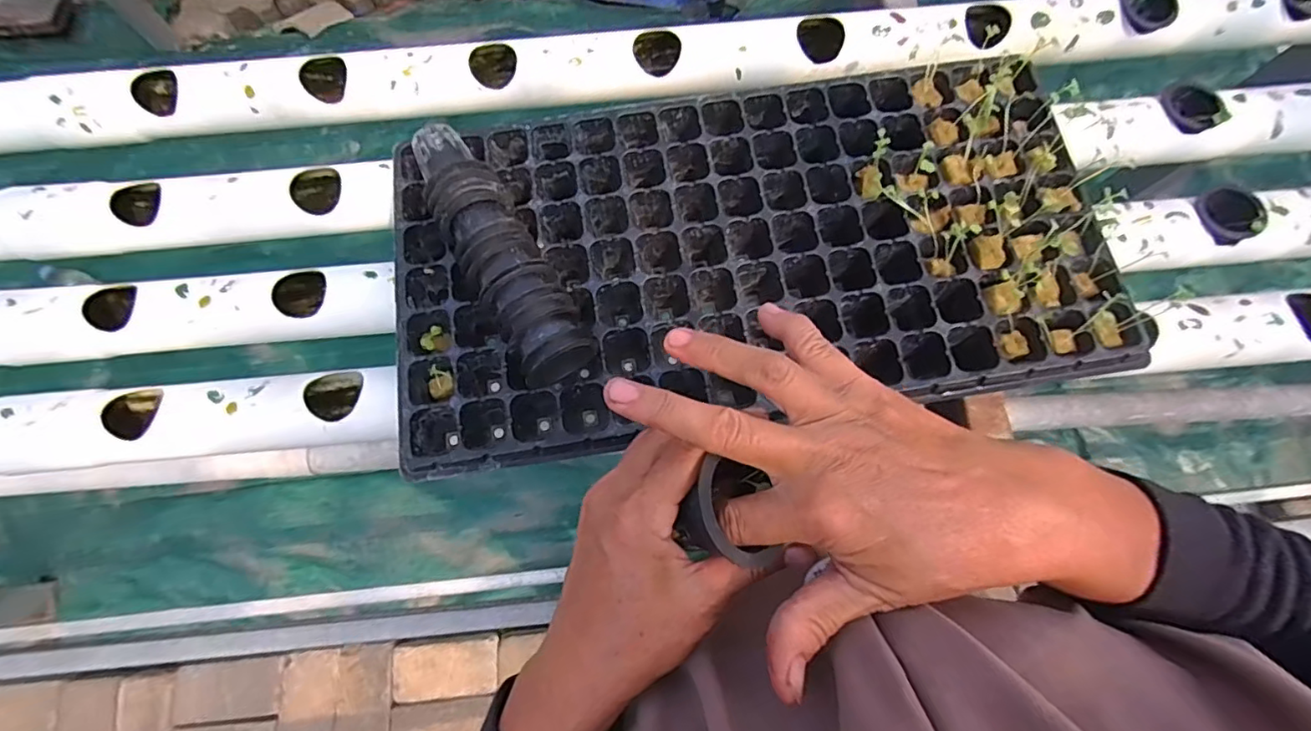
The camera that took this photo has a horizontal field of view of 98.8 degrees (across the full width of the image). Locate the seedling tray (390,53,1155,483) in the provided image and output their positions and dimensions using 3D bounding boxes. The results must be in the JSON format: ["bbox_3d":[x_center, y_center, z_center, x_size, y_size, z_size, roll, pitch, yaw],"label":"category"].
[{"bbox_3d":[0.067,-0.089,0.425,0.518,0.060,0.266,-8,76,-4],"label":"seedling tray"}]

